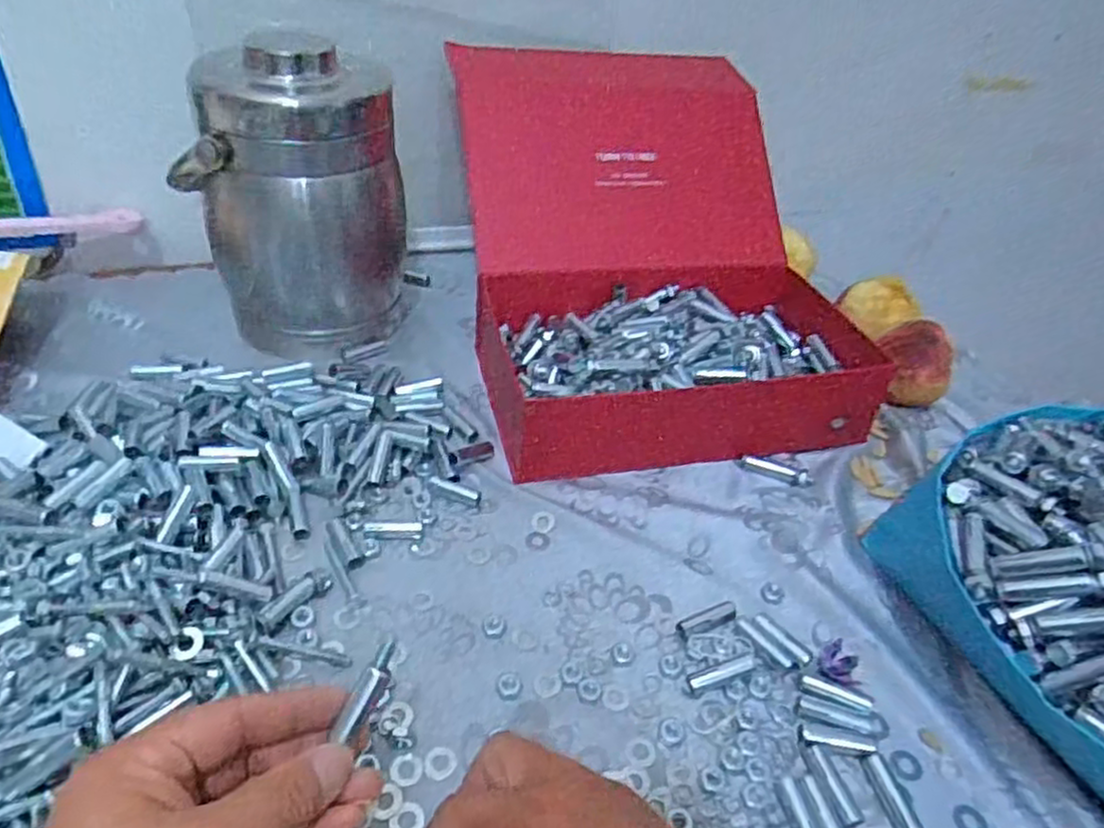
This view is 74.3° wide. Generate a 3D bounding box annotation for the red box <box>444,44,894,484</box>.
[{"bbox_3d":[0.085,-0.142,0.643,0.300,0.194,0.353,-3,39,-12],"label":"red box"}]

